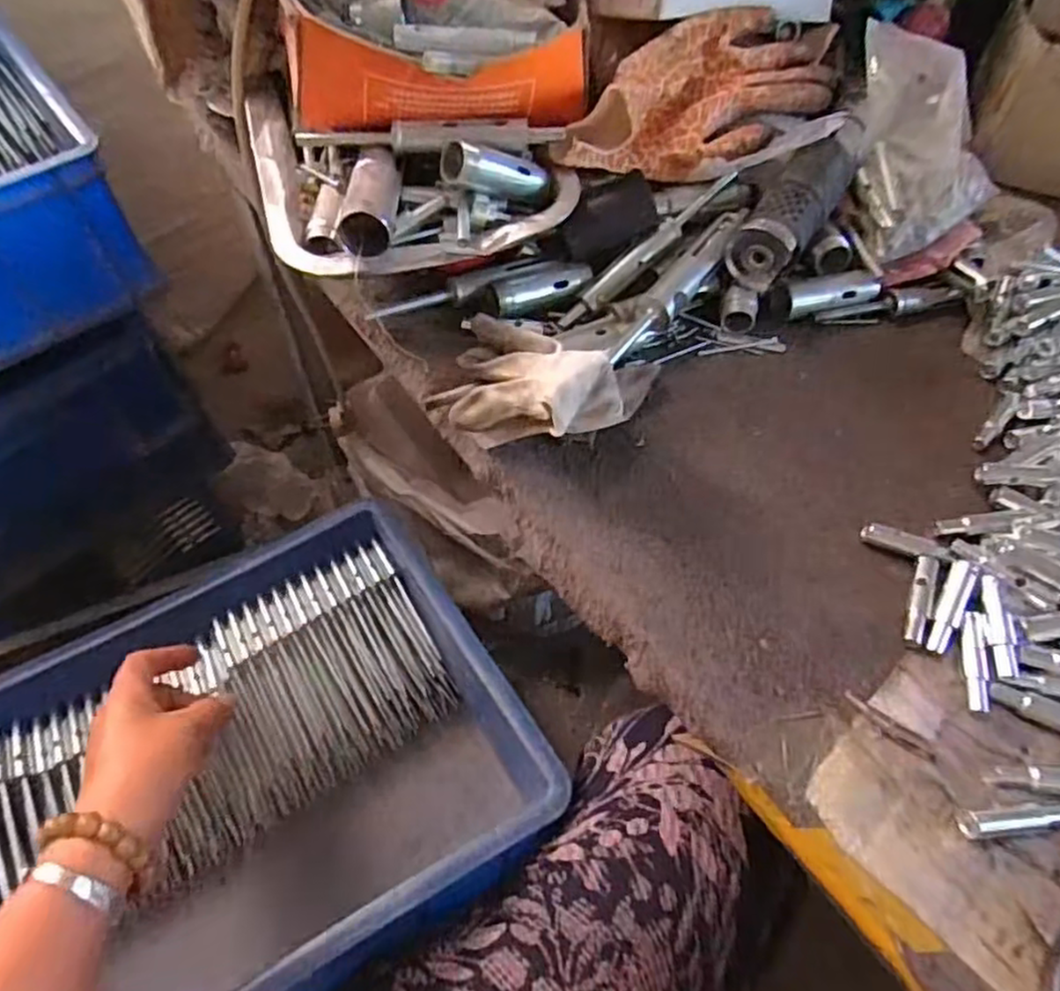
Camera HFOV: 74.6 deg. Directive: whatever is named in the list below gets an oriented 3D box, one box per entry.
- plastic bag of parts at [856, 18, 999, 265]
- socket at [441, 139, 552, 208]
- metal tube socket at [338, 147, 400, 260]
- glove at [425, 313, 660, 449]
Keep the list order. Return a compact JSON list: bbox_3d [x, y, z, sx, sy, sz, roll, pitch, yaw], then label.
[{"bbox_3d":[0.247,-0.235,0.458,0.080,0.029,0.137,-22,90,19],"label":"plastic bag of parts"},{"bbox_3d":[-0.019,-0.190,0.410,0.068,0.024,0.025,-3,56,-37],"label":"socket"},{"bbox_3d":[-0.091,-0.173,0.398,0.028,0.035,0.077,-1,60,-3],"label":"metal tube socket"},{"bbox_3d":[0.010,-0.065,0.386,0.116,0.054,0.087,14,60,6],"label":"glove"}]

